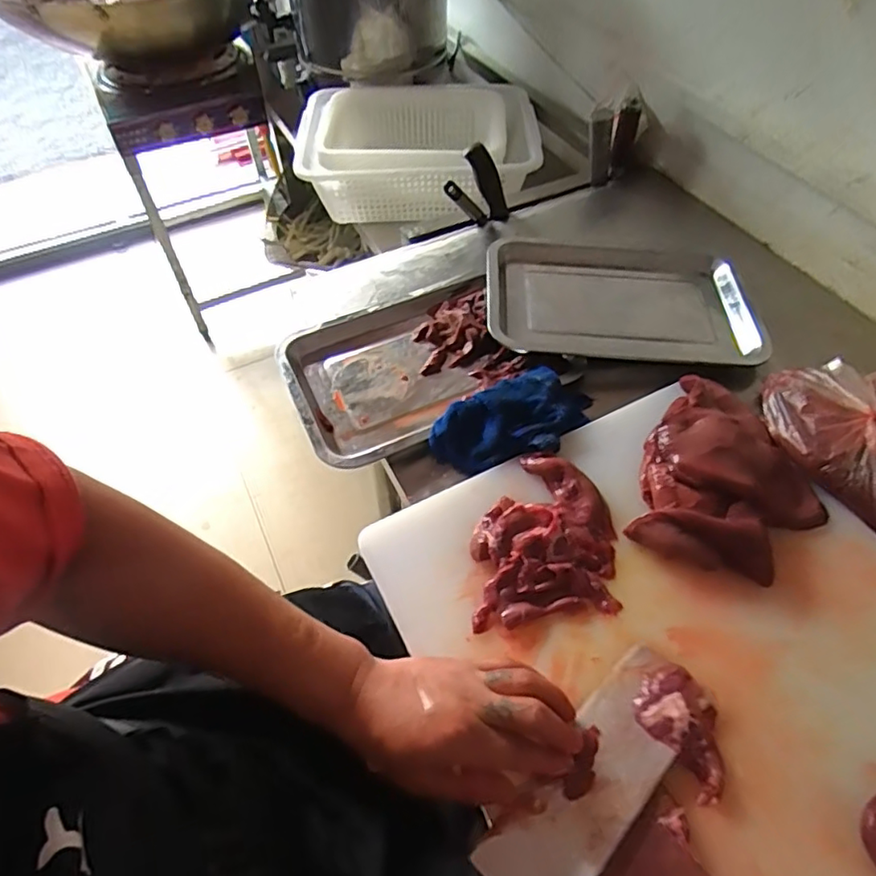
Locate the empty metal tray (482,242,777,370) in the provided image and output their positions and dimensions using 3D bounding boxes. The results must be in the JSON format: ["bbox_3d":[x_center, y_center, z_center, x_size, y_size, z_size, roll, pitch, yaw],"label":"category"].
[{"bbox_3d":[0.215,-0.156,0.704,0.307,0.058,0.198,2,53,8],"label":"empty metal tray"}]

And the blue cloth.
[{"bbox_3d":[0.082,-0.020,0.591,0.174,0.036,0.082,-27,54,-15],"label":"blue cloth"}]

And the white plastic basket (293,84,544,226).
[{"bbox_3d":[-0.029,-0.490,1.009,0.379,0.098,0.295,0,53,2],"label":"white plastic basket"}]

